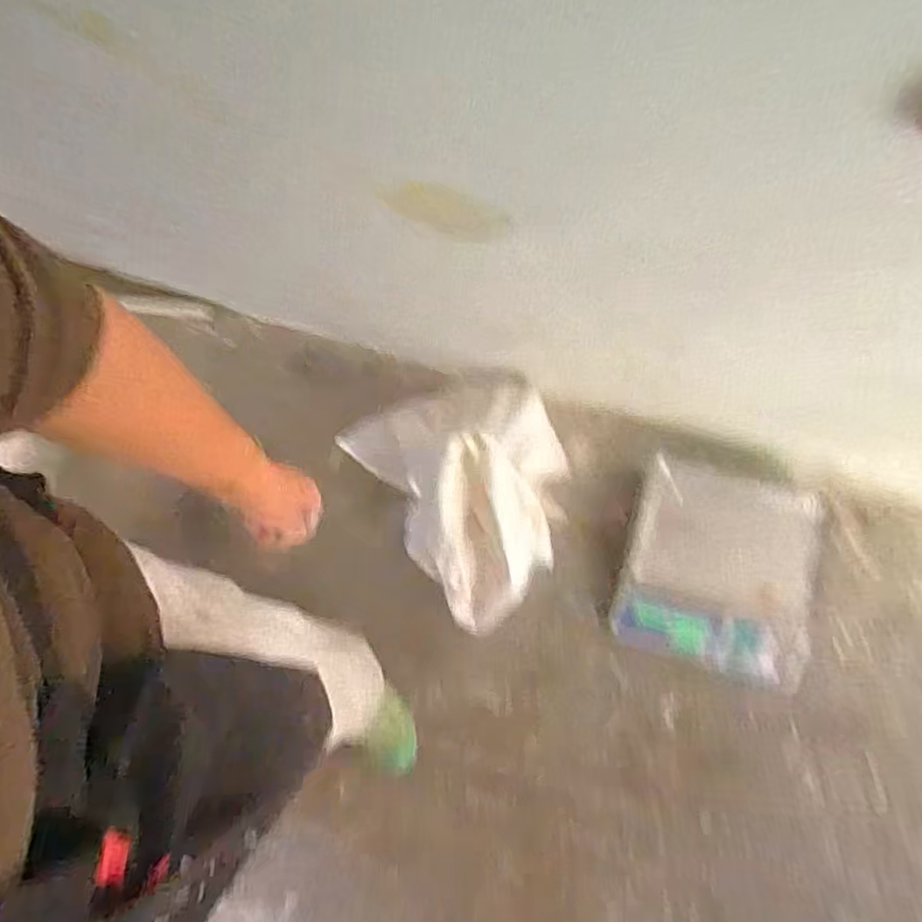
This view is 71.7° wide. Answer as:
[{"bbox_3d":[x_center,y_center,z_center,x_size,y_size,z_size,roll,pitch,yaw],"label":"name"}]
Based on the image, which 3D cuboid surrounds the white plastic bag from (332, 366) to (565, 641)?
[{"bbox_3d":[0.033,0.017,1.151,0.341,0.179,0.448,-32,74,-7],"label":"white plastic bag"}]

